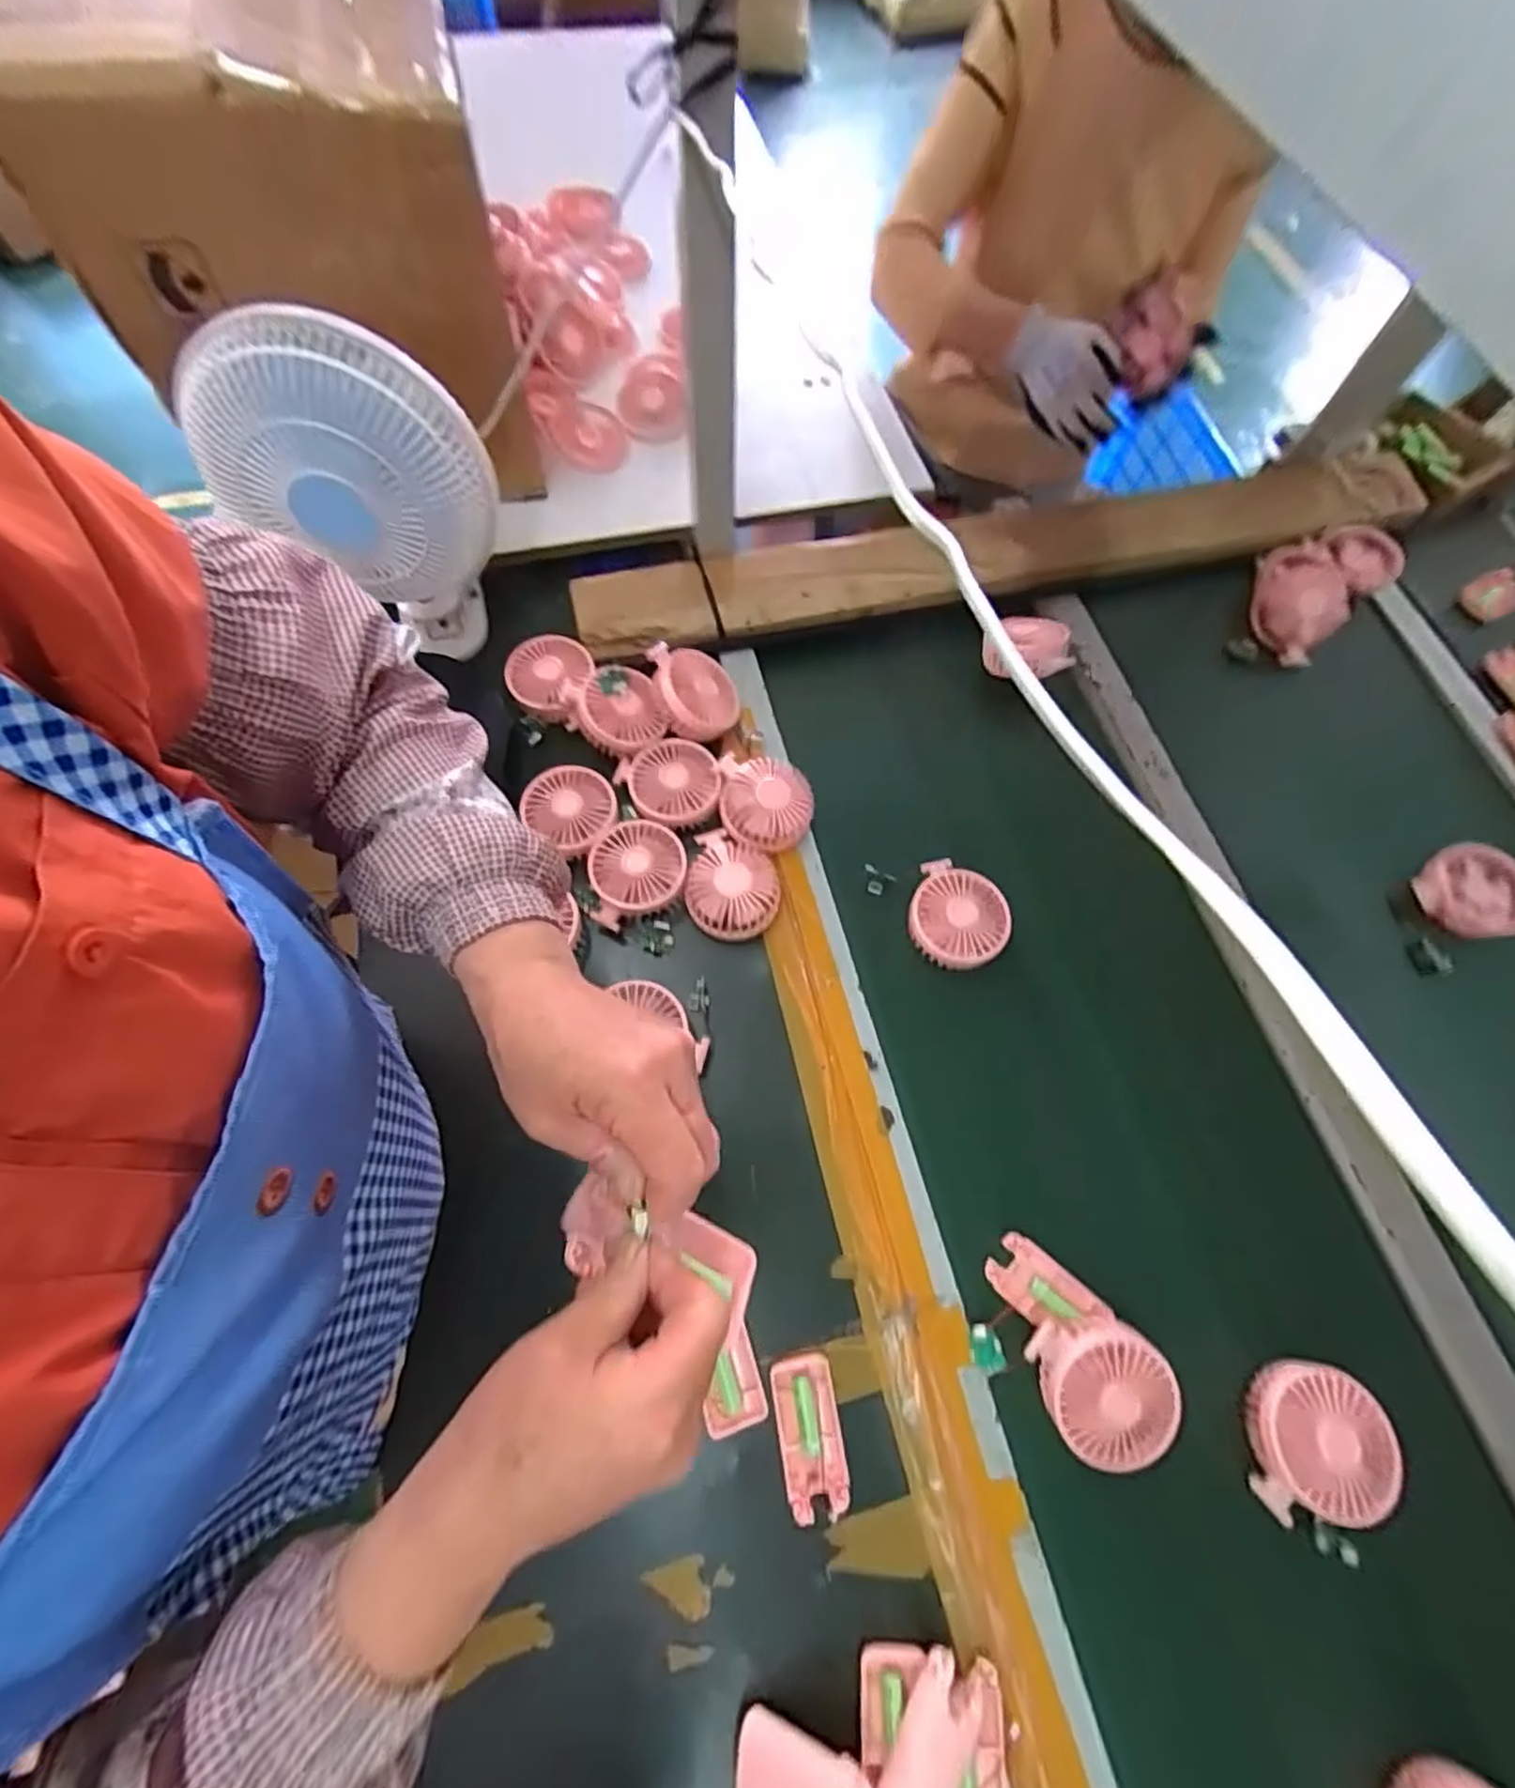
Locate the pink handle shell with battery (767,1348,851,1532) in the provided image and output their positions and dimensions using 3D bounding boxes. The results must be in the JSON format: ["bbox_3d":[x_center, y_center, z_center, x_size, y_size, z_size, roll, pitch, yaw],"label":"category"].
[{"bbox_3d":[0.039,0.398,0.526,0.046,0.022,0.097,-8,67,-6],"label":"pink handle shell with battery"}]

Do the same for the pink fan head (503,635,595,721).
[{"bbox_3d":[-0.214,-0.227,0.729,0.087,0.035,0.090,-10,67,-7],"label":"pink fan head"}]

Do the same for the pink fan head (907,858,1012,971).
[{"bbox_3d":[0.187,0.020,0.660,0.087,0.030,0.092,1,66,-2],"label":"pink fan head"}]

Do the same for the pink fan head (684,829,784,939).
[{"bbox_3d":[-0.022,-0.010,0.666,0.088,0.039,0.097,12,66,3],"label":"pink fan head"}]

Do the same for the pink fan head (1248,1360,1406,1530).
[{"bbox_3d":[0.403,0.391,0.506,0.087,0.027,0.095,11,66,2],"label":"pink fan head"}]

